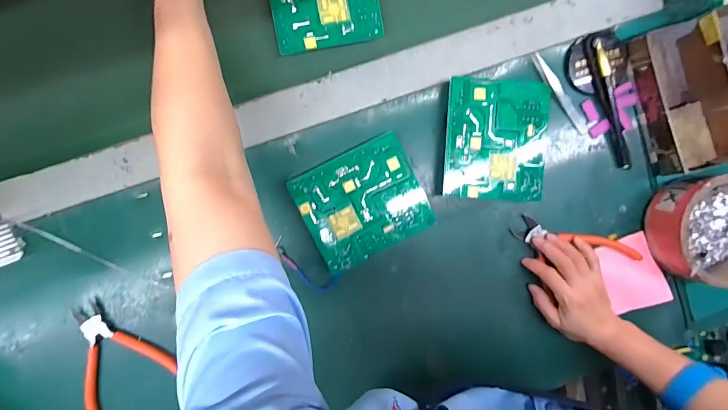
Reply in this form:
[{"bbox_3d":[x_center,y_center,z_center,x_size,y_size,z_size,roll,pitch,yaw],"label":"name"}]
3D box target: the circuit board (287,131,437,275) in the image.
[{"bbox_3d":[-0.001,-0.003,0.435,0.130,0.025,0.114,-27,95,0],"label":"circuit board"}]

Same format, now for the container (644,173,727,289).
[{"bbox_3d":[0.398,0.028,0.442,0.118,0.056,0.117,0,94,-2],"label":"container"}]

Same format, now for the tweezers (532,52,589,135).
[{"bbox_3d":[0.227,-0.128,0.444,0.016,0.013,0.111,-37,95,1],"label":"tweezers"}]

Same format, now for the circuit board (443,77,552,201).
[{"bbox_3d":[0.148,-0.073,0.438,0.114,0.026,0.130,3,94,-2],"label":"circuit board"}]

